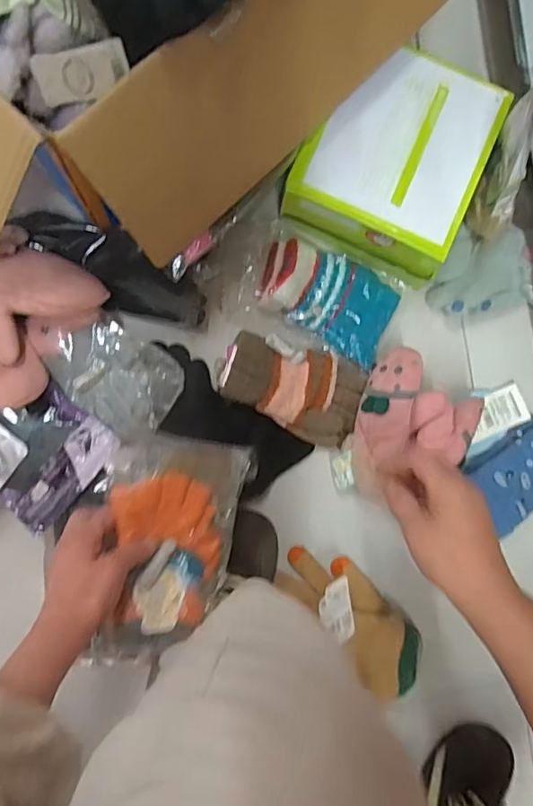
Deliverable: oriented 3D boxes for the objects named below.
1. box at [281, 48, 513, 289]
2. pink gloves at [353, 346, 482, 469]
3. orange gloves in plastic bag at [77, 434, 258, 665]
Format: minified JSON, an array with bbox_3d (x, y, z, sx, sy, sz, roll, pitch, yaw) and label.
[{"bbox_3d":[0.145,-0.262,0.598,0.191,0.077,0.213,28,85,-5],"label":"box"},{"bbox_3d":[0.170,0.014,0.599,0.121,0.047,0.122,24,86,-5],"label":"pink gloves"},{"bbox_3d":[-0.088,0.135,0.503,0.121,0.047,0.200,9,87,-6],"label":"orange gloves in plastic bag"}]

